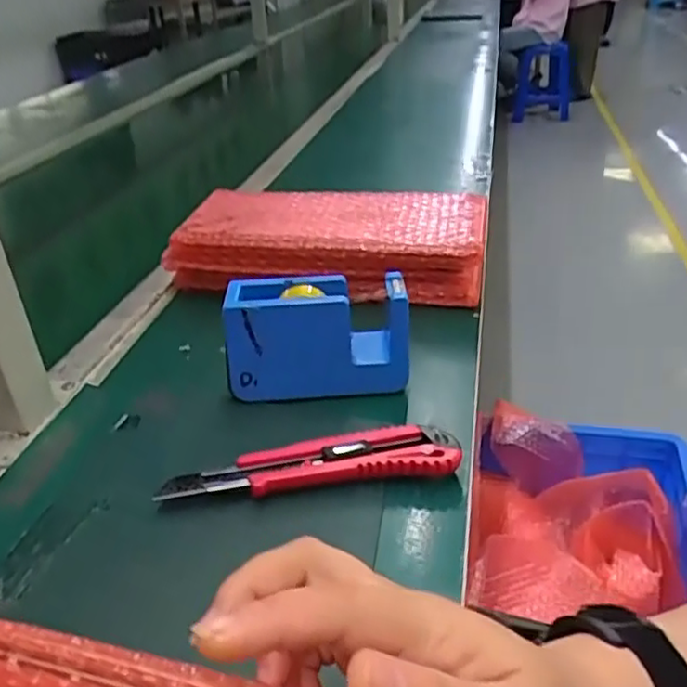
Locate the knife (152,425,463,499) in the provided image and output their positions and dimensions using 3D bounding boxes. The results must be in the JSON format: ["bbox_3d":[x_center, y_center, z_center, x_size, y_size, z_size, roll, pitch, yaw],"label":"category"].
[{"bbox_3d":[-0.020,0.076,0.419,0.178,0.025,0.035,-4,31,-4],"label":"knife"}]

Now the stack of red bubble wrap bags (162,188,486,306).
[{"bbox_3d":[-0.011,-0.098,0.665,0.286,0.082,0.116,5,31,10],"label":"stack of red bubble wrap bags"}]

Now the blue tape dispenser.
[{"bbox_3d":[-0.019,-0.004,0.500,0.128,0.087,0.047,-3,31,-4],"label":"blue tape dispenser"}]

